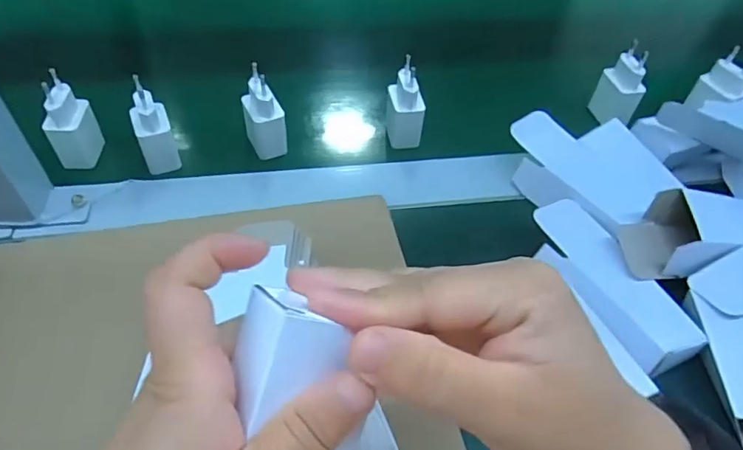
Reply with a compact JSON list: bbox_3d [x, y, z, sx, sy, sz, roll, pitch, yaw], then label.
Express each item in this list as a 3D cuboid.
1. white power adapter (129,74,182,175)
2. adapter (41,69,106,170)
[{"bbox_3d":[-0.181,-0.081,0.445,0.027,0.076,0.032,-16,54,-17],"label":"white power adapter"},{"bbox_3d":[-0.250,-0.083,0.444,0.023,0.075,0.037,8,51,2],"label":"adapter"}]

